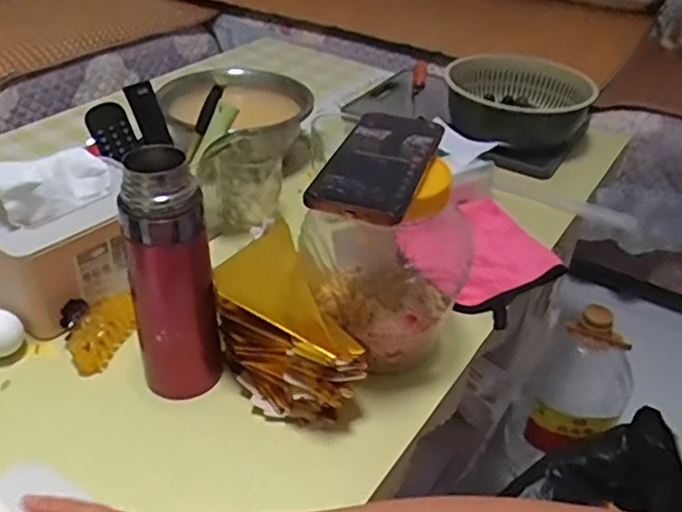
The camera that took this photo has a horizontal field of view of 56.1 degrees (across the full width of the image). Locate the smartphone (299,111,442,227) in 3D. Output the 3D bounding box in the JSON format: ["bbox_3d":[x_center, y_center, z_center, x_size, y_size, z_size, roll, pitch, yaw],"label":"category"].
[{"bbox_3d":[0.030,-0.075,0.501,0.073,0.014,0.147,14,37,14],"label":"smartphone"}]

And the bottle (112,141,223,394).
[{"bbox_3d":[-0.132,0.021,0.507,0.053,0.208,0.055,20,39,21],"label":"bottle"}]

